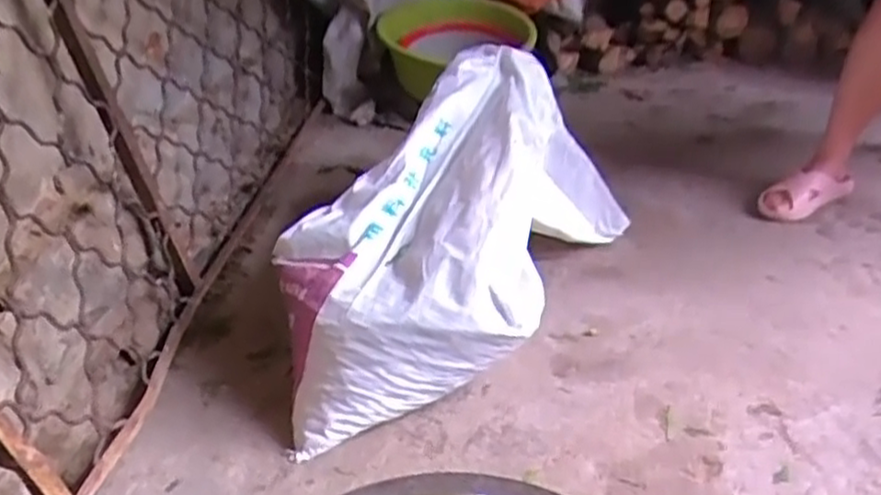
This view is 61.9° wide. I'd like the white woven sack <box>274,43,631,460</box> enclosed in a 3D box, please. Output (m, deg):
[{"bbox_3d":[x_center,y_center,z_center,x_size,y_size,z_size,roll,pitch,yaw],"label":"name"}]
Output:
[{"bbox_3d":[0.030,-0.010,1.244,0.381,0.309,0.827,11,46,28],"label":"white woven sack"}]

